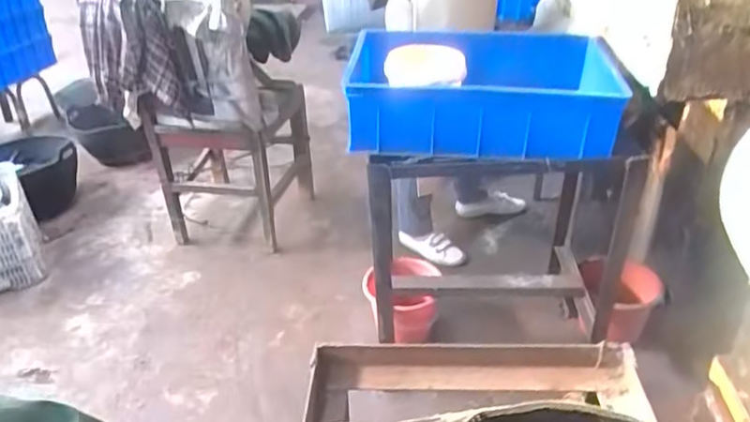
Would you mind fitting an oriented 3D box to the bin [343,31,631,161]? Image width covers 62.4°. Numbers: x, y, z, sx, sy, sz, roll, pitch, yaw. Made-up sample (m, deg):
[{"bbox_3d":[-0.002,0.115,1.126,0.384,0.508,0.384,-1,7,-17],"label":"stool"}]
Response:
[{"bbox_3d":[0.211,-0.249,1.251,0.495,0.150,0.340,1,31,6],"label":"bin"}]

